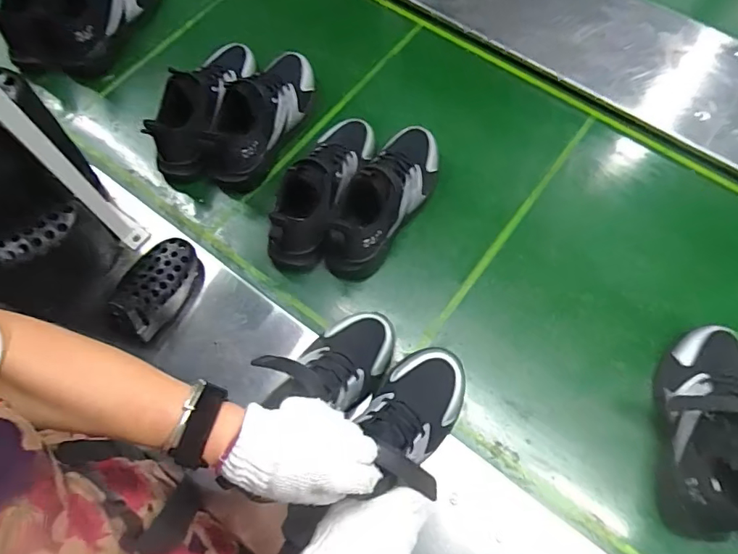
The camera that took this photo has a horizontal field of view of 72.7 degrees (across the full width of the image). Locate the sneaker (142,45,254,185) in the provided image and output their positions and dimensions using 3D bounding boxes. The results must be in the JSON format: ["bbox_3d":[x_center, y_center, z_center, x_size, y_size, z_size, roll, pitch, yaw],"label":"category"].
[{"bbox_3d":[-0.257,-0.270,0.773,0.095,0.099,0.235,8,68,3],"label":"sneaker"}]

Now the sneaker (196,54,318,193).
[{"bbox_3d":[-0.156,-0.247,0.753,0.088,0.107,0.238,22,69,9],"label":"sneaker"}]

